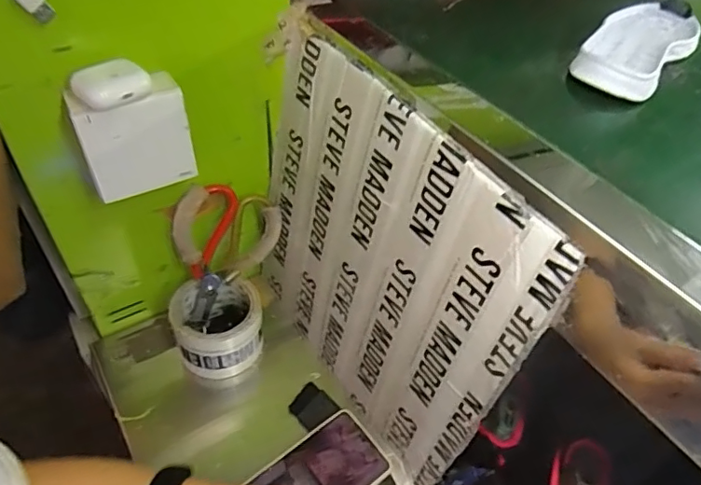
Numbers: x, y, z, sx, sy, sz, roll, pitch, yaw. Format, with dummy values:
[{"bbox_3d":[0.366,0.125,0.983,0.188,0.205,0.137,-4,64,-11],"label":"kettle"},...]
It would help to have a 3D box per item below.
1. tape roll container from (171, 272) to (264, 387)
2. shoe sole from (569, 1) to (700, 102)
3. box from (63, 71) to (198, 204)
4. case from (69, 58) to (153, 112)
[{"bbox_3d":[-0.149,0.099,0.596,0.093,0.083,0.089,4,42,-4],"label":"tape roll container"},{"bbox_3d":[0.263,-0.180,0.474,0.077,0.025,0.200,28,46,22],"label":"shoe sole"},{"bbox_3d":[-0.183,-0.088,0.445,0.085,0.087,0.037,-19,48,-26],"label":"box"},{"bbox_3d":[-0.185,-0.122,0.405,0.052,0.022,0.038,-23,50,-30],"label":"case"}]

